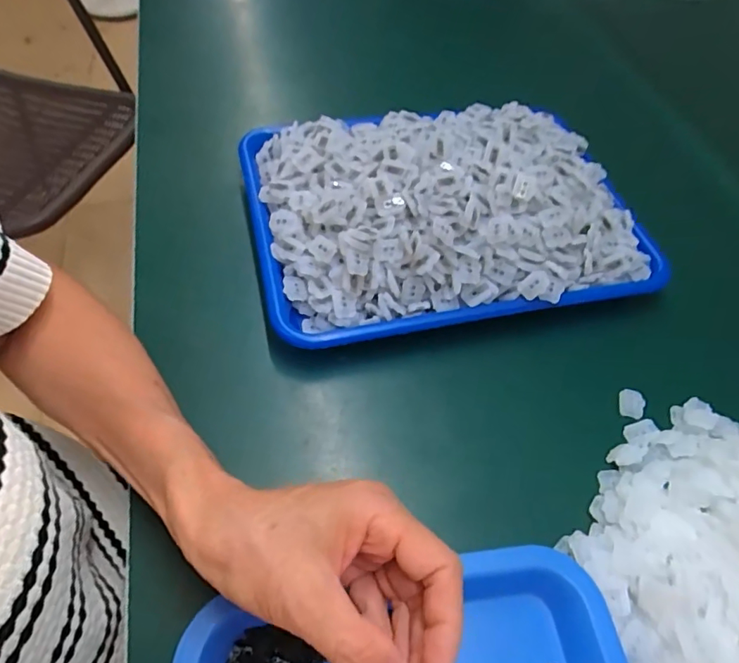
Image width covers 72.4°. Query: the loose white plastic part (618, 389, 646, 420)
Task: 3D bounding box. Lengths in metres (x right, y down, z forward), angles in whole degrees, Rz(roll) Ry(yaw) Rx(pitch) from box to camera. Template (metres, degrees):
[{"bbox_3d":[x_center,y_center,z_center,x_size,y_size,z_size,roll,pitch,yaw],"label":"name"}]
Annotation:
[{"bbox_3d":[0.194,0.053,0.374,0.018,0.004,0.022,16,57,6],"label":"loose white plastic part"}]

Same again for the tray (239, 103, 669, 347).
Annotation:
[{"bbox_3d":[0.064,-0.116,0.420,0.318,0.055,0.228,-9,58,-11],"label":"tray"}]

